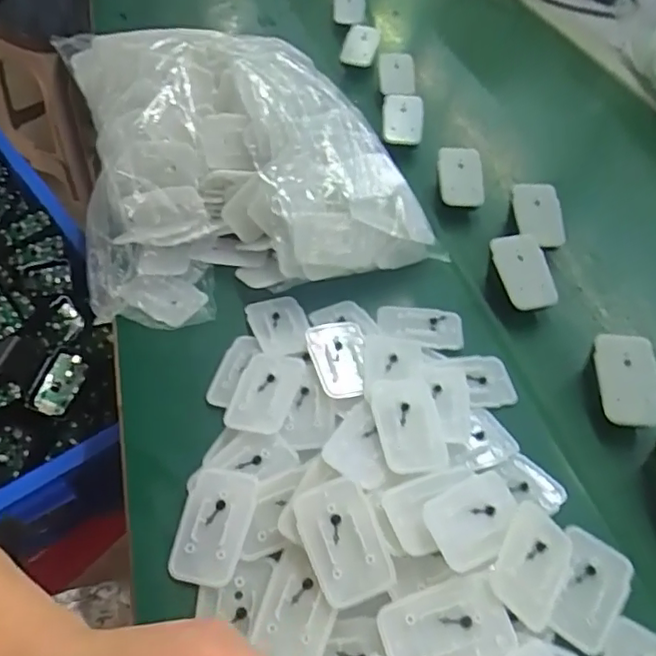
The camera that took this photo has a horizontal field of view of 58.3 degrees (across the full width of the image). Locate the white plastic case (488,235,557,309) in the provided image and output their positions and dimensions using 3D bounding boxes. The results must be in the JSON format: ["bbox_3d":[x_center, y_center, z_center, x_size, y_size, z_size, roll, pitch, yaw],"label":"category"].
[{"bbox_3d":[0.169,-0.048,0.507,0.044,0.007,0.066,-14,79,-11],"label":"white plastic case"}]

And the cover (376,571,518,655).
[{"bbox_3d":[0.064,0.164,0.319,0.067,0.014,0.043,-11,51,-13],"label":"cover"}]

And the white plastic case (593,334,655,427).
[{"bbox_3d":[0.223,0.038,0.436,0.045,0.009,0.067,1,76,-1],"label":"white plastic case"}]

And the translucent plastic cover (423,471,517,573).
[{"bbox_3d":[0.089,0.114,0.351,0.059,0.011,0.043,-21,53,-20],"label":"translucent plastic cover"}]

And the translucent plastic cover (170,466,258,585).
[{"bbox_3d":[-0.071,0.121,0.366,0.041,0.007,0.069,11,49,6],"label":"translucent plastic cover"}]

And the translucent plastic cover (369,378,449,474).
[{"bbox_3d":[0.056,0.065,0.402,0.044,0.008,0.072,-6,50,-9],"label":"translucent plastic cover"}]

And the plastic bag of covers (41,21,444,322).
[{"bbox_3d":[-0.090,-0.167,0.545,0.287,0.133,0.305,-15,52,-16],"label":"plastic bag of covers"}]

